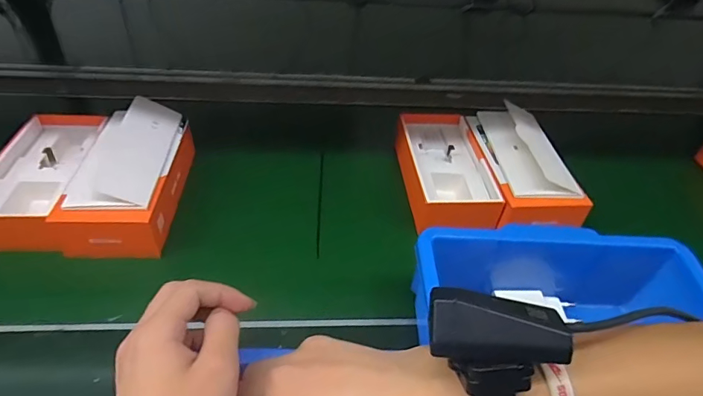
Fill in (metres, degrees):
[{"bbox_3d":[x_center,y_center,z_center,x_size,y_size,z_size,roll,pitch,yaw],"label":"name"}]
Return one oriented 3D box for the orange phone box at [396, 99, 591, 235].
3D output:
[{"bbox_3d":[0.163,-0.048,0.574,0.197,0.077,0.220,-1,42,-5],"label":"orange phone box"}]

